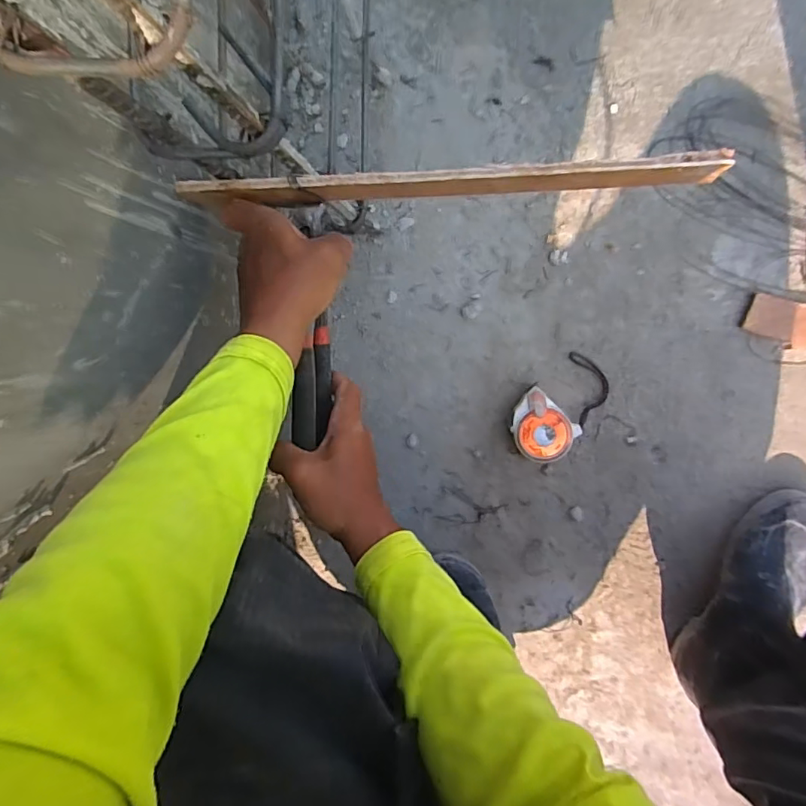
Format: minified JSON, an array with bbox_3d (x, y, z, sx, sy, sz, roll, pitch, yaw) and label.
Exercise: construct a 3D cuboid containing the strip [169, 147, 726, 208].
[{"bbox_3d":[0.023,-0.153,0.366,0.369,0.027,0.016,1,94,9],"label":"strip"}]

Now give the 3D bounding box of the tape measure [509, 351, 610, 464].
[{"bbox_3d":[0.170,0.006,0.576,0.072,0.033,0.121,41,101,2],"label":"tape measure"}]

